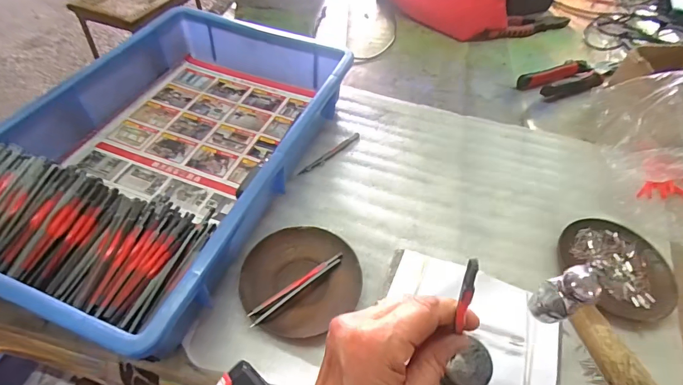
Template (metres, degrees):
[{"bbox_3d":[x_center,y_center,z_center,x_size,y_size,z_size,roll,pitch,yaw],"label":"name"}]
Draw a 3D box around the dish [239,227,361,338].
[{"bbox_3d":[-0.039,0.083,0.378,0.113,0.015,0.106,2,50,-3],"label":"dish"}]

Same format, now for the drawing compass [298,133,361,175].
[{"bbox_3d":[-0.013,-0.050,0.497,0.011,0.004,0.108,36,57,23],"label":"drawing compass"}]

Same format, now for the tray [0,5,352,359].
[{"bbox_3d":[-0.188,-0.057,0.443,0.276,0.080,0.424,19,52,11],"label":"tray"}]

